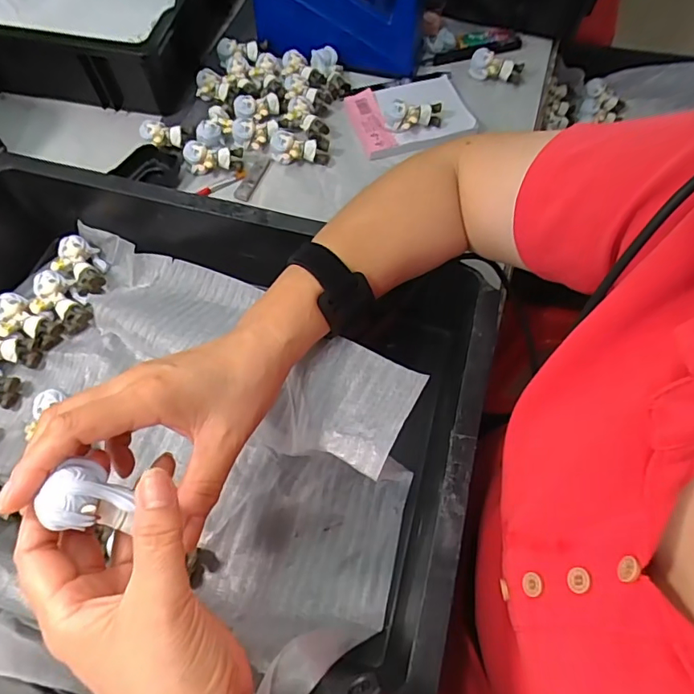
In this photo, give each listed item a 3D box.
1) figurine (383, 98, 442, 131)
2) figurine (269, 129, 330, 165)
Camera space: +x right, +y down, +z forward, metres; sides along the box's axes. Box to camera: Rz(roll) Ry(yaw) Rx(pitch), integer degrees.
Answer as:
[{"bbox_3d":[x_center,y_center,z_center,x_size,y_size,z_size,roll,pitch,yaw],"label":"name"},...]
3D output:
[{"bbox_3d":[0.073,-0.255,0.541,0.062,0.025,0.024,1,63,-1],"label":"figurine"},{"bbox_3d":[-0.053,-0.218,0.544,0.065,0.026,0.027,7,63,2],"label":"figurine"}]

